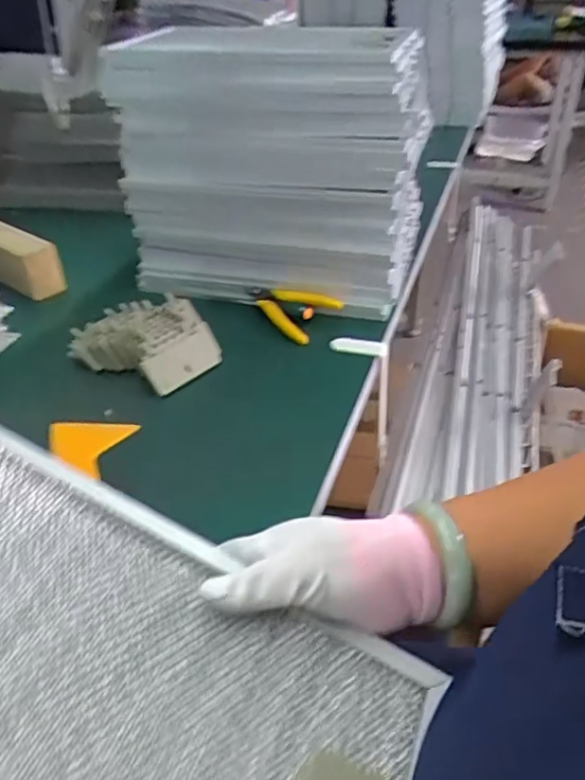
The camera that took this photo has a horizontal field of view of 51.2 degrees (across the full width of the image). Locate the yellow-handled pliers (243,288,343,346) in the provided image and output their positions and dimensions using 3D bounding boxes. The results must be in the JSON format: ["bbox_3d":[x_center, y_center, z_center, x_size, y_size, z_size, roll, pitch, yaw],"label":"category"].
[{"bbox_3d":[-0.012,-0.102,0.744,0.117,0.022,0.074,22,42,30],"label":"yellow-handled pliers"}]

